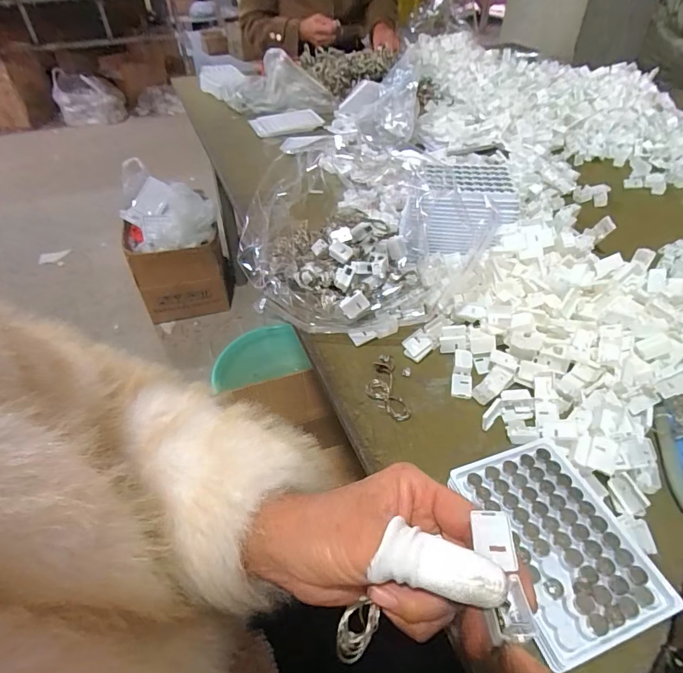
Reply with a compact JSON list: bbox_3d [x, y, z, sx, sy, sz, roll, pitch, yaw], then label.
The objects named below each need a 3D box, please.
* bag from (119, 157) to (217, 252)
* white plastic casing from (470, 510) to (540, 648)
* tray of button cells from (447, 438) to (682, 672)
[{"bbox_3d":[-0.594,-0.450,1.428,0.265,0.134,0.359,-23,48,-22],"label":"bag"},{"bbox_3d":[0.076,0.113,0.203,0.019,0.013,0.057,7,35,1],"label":"white plastic casing"},{"bbox_3d":[0.149,0.139,0.298,0.093,0.017,0.131,-14,45,-13],"label":"tray of button cells"}]

